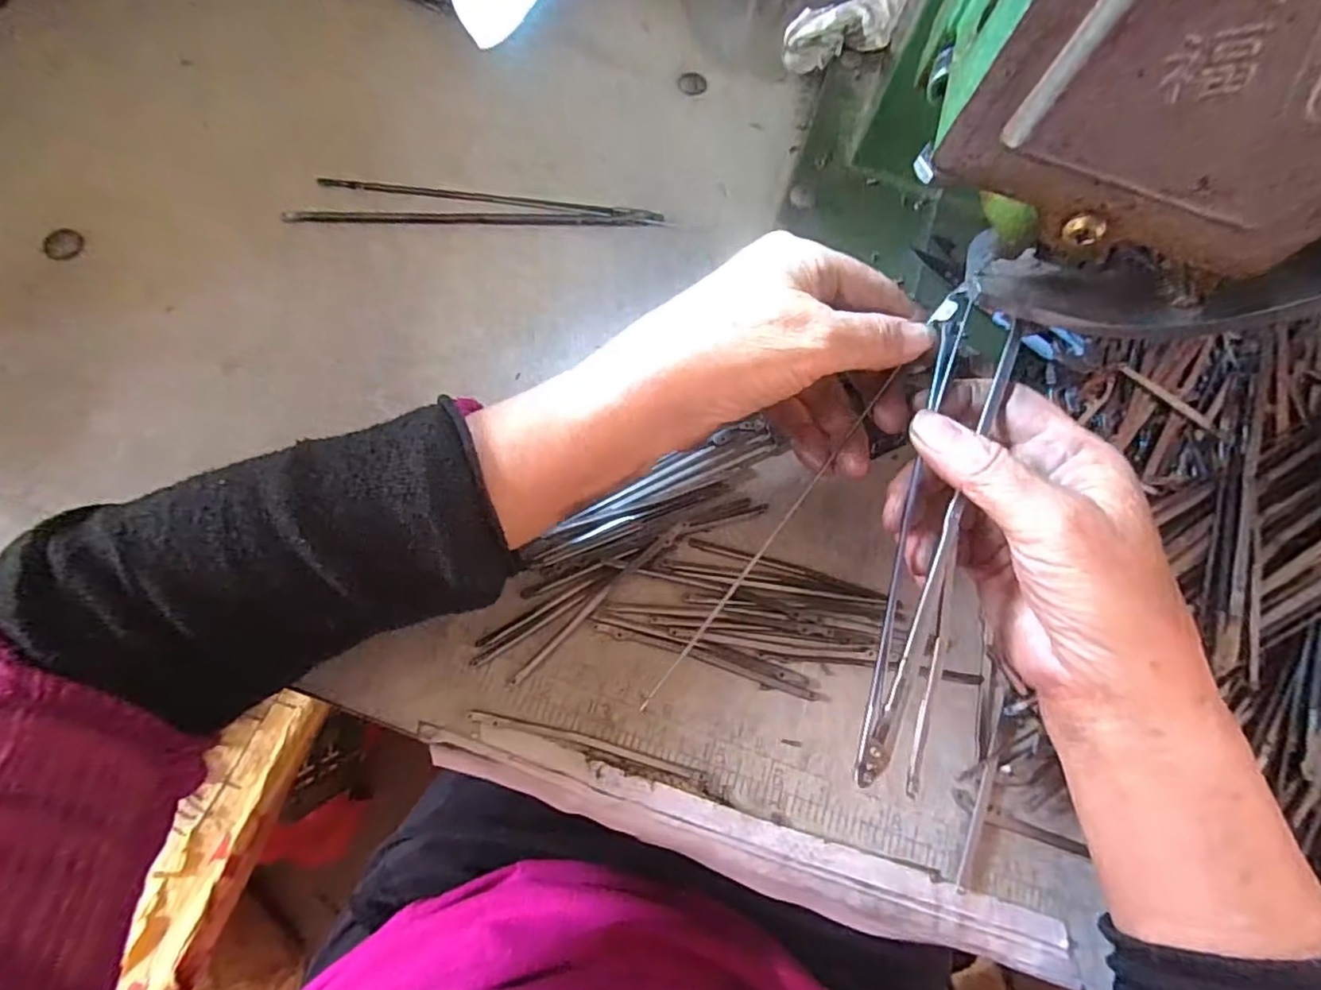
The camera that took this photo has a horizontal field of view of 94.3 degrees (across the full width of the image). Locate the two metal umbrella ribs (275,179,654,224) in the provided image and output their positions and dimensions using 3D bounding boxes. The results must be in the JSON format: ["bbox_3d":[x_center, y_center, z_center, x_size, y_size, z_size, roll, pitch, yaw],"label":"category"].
[{"bbox_3d":[-0.096,-0.155,0.324,0.187,0.008,0.030,-1,73,-6],"label":"two metal umbrella ribs"}]

